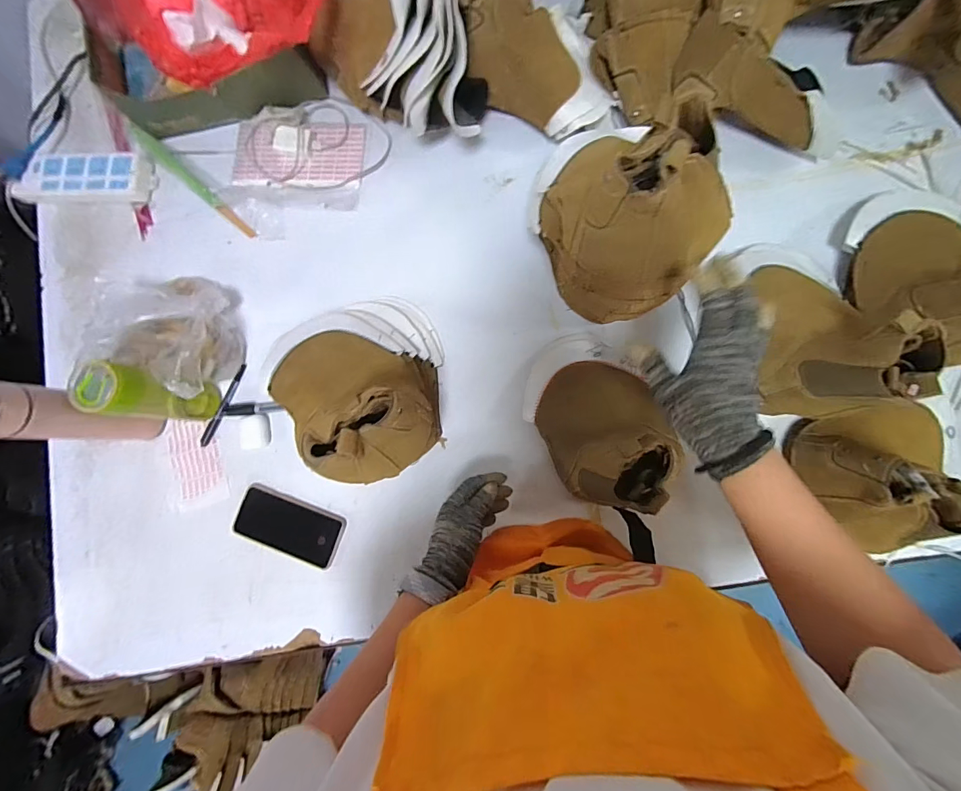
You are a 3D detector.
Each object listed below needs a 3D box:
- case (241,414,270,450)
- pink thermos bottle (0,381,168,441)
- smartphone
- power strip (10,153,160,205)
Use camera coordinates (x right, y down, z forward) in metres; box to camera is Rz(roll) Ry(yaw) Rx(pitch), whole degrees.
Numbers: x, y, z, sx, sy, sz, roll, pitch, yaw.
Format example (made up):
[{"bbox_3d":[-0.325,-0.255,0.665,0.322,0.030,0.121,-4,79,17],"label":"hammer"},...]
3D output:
[{"bbox_3d":[-0.351,0.057,0.668,0.039,0.016,0.053,-1,83,5],"label":"case"},{"bbox_3d":[-0.544,0.029,0.583,0.057,0.239,0.067,3,83,6],"label":"pink thermos bottle"},{"bbox_3d":[-0.290,0.197,0.648,0.166,0.016,0.085,16,85,7],"label":"smartphone"},{"bbox_3d":[-0.671,-0.367,0.728,0.239,0.030,0.082,4,84,6],"label":"power strip"}]

